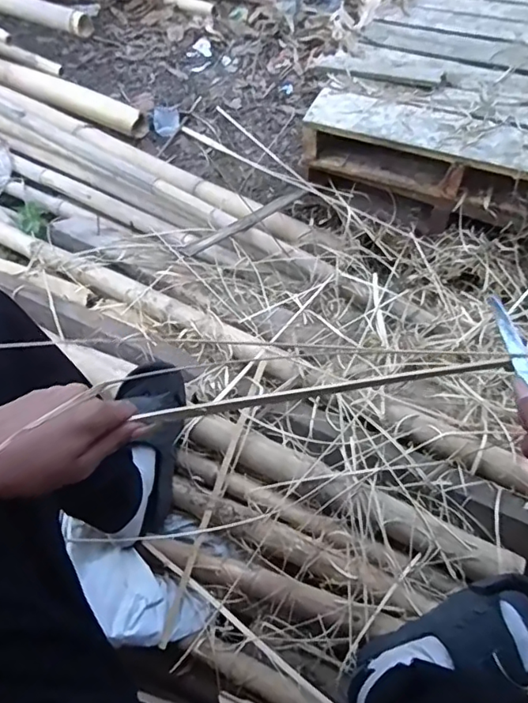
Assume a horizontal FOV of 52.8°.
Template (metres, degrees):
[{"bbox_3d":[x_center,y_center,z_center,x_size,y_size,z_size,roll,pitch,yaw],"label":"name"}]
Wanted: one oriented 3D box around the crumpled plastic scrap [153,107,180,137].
[{"bbox_3d":[-0.297,-0.706,1.625,0.076,0.036,0.101,-10,63,-2],"label":"crumpled plastic scrap"}]

